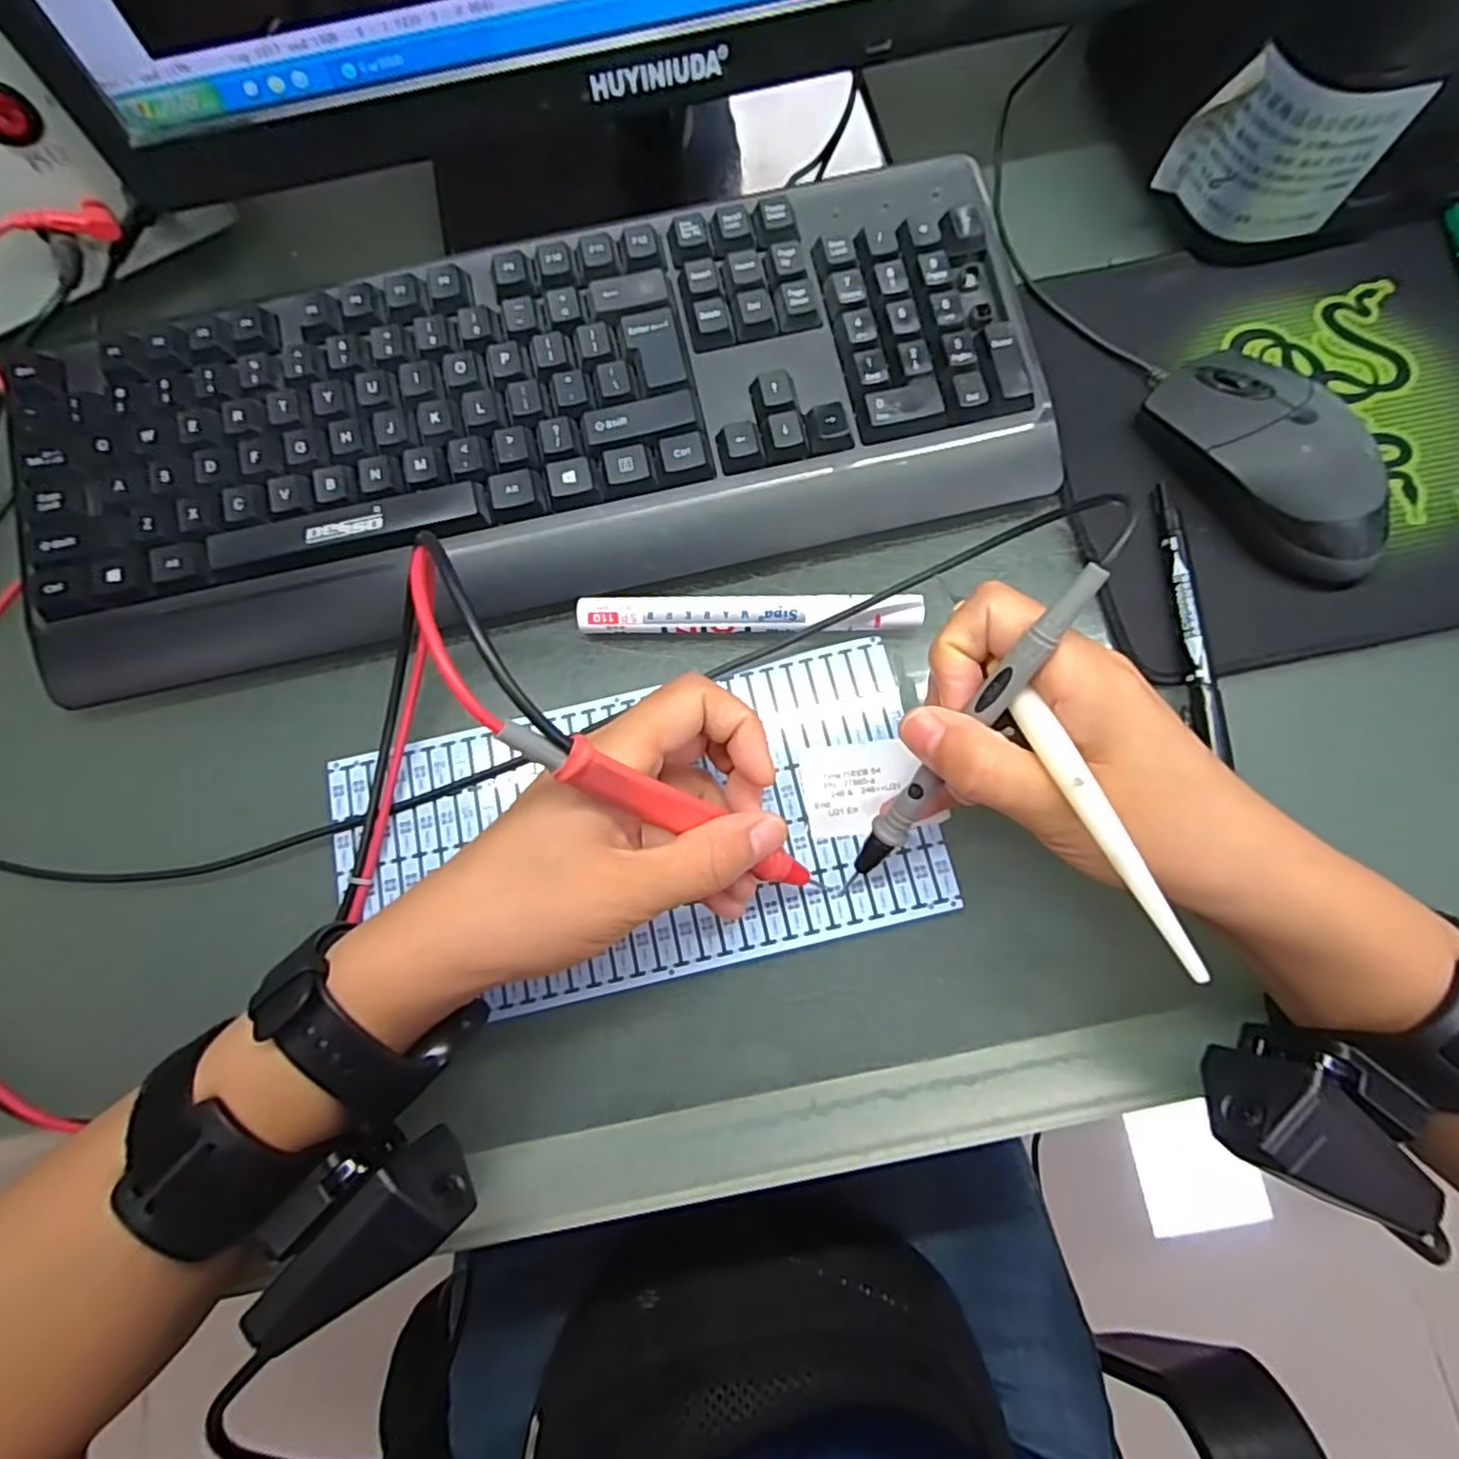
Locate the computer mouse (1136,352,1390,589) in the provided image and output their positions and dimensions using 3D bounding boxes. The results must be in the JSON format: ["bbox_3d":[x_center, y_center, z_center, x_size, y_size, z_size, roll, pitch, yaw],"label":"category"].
[{"bbox_3d":[0.229,-0.111,0.286,0.052,0.035,0.112,-35,84,-5],"label":"computer mouse"}]

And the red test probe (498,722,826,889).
[{"bbox_3d":[-0.012,0.032,0.222,0.143,0.012,0.011,32,82,-36],"label":"red test probe"}]

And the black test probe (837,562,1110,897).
[{"bbox_3d":[0.073,0.008,0.228,0.011,0.010,0.143,31,121,3],"label":"black test probe"}]

